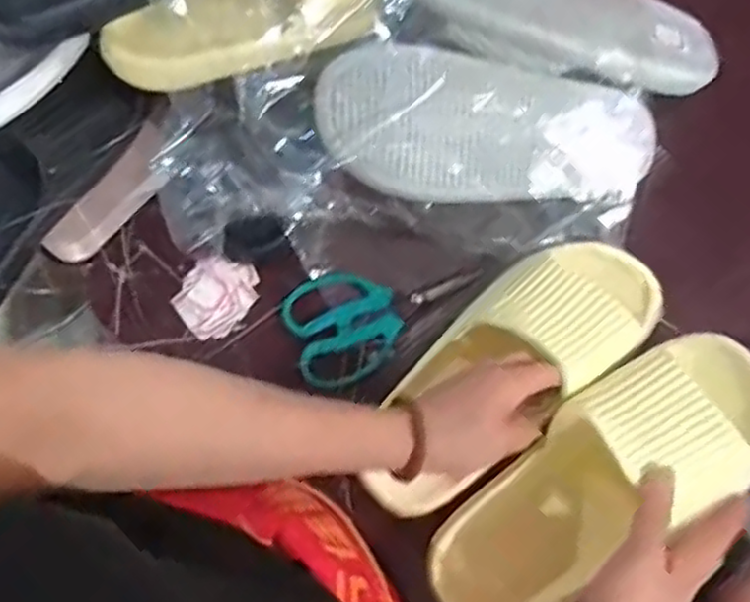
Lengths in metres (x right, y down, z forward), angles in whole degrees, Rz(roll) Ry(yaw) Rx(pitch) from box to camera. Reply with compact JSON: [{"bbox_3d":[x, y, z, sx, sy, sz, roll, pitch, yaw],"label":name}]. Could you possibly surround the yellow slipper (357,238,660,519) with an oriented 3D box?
[{"bbox_3d":[0.095,0.044,0.495,0.256,0.058,0.098,-40,81,-10],"label":"yellow slipper"}]

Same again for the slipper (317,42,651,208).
[{"bbox_3d":[0.092,-0.126,0.520,0.264,0.055,0.101,3,78,-16],"label":"slipper"}]

